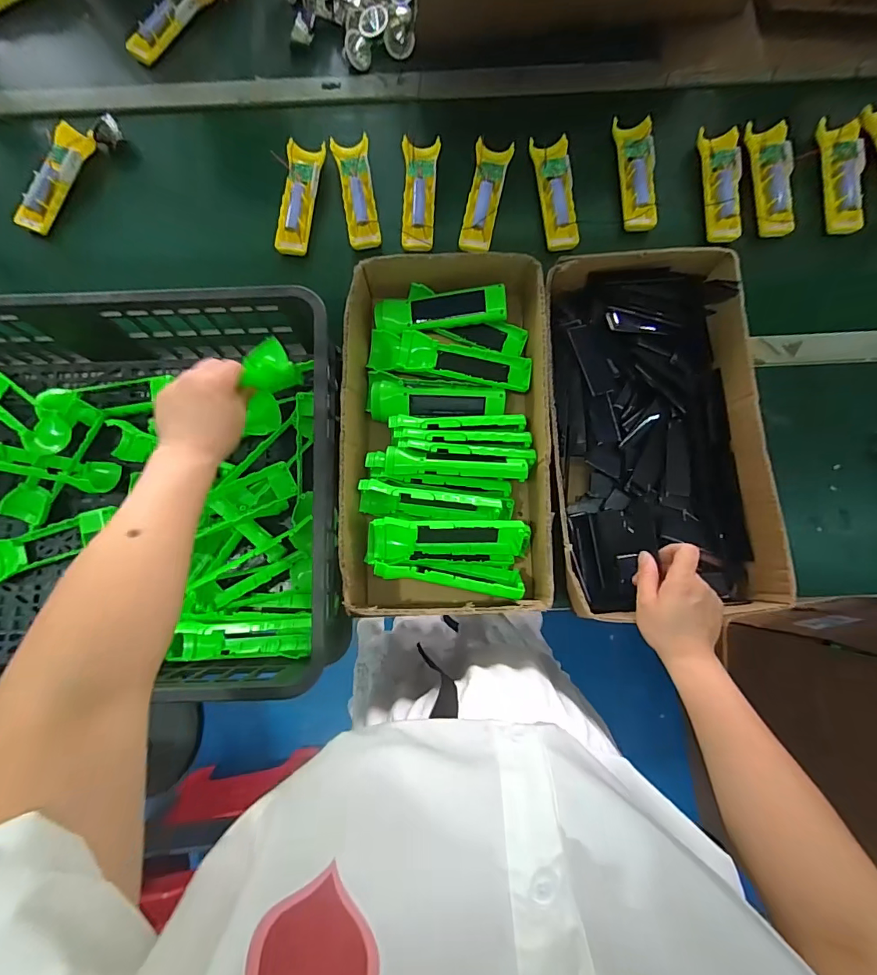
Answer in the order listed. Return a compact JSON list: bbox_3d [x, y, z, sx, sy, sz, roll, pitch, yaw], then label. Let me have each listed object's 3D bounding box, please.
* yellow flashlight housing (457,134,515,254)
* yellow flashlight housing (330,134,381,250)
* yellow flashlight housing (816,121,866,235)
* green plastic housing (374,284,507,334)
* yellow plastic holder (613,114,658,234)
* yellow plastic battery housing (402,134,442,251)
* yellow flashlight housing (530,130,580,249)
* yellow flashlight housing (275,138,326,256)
[{"bbox_3d":[0.065,-0.411,0.627,0.048,0.023,0.163,12,81,1],"label":"yellow flashlight housing"},{"bbox_3d":[-0.115,-0.418,0.636,0.048,0.029,0.168,-9,81,-2],"label":"yellow flashlight housing"},{"bbox_3d":[0.577,-0.445,0.637,0.050,0.020,0.177,3,81,-1],"label":"yellow flashlight housing"},{"bbox_3d":[0.001,-0.221,0.554,0.161,0.034,0.051,-6,81,-2],"label":"green plastic housing"},{"bbox_3d":[0.282,-0.449,0.636,0.052,0.021,0.174,0,81,-1],"label":"yellow plastic holder"},{"bbox_3d":[-0.025,-0.416,0.632,0.050,0.016,0.168,0,81,-1],"label":"yellow plastic battery housing"},{"bbox_3d":[0.168,-0.417,0.630,0.052,0.021,0.167,-8,81,-2],"label":"yellow flashlight housing"},{"bbox_3d":[-0.196,-0.409,0.634,0.047,0.026,0.165,5,81,0],"label":"yellow flashlight housing"}]

